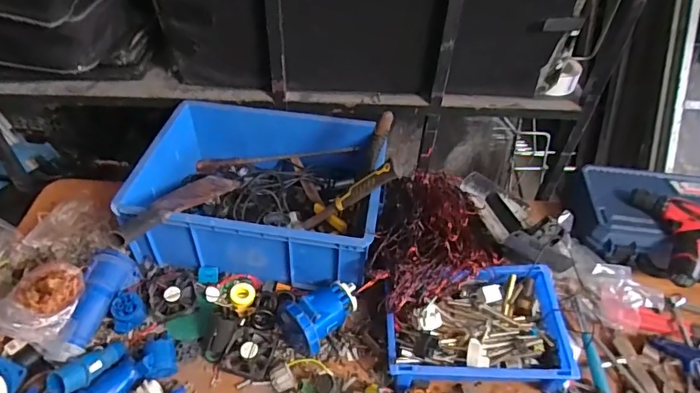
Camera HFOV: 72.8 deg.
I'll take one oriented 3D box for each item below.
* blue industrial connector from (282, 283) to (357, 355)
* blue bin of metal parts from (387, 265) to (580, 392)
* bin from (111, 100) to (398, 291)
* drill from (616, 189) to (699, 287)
[{"bbox_3d":[-0.044,0.217,0.871,0.141,0.115,0.092,-30,54,-29],"label":"blue industrial connector"},{"bbox_3d":[0.222,0.229,0.856,0.319,0.074,0.208,1,45,-3],"label":"blue bin of metal parts"},{"bbox_3d":[-0.169,-0.038,1.015,0.474,0.197,0.404,7,45,3],"label":"bin"},{"bbox_3d":[0.651,0.064,0.986,0.197,0.056,0.180,35,53,27],"label":"drill"}]

